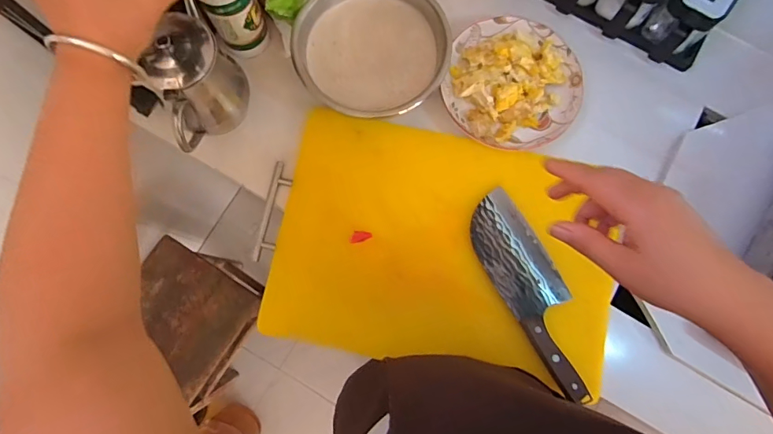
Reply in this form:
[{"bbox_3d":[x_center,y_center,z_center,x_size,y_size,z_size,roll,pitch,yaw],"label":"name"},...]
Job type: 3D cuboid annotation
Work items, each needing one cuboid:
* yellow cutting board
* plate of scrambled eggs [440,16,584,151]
[{"bbox_3d":[0.084,0.032,0.625,0.454,0.024,0.333,10,80,1],"label":"yellow cutting board"},{"bbox_3d":[0.191,-0.202,0.666,0.194,0.042,0.198,0,80,-1],"label":"plate of scrambled eggs"}]

